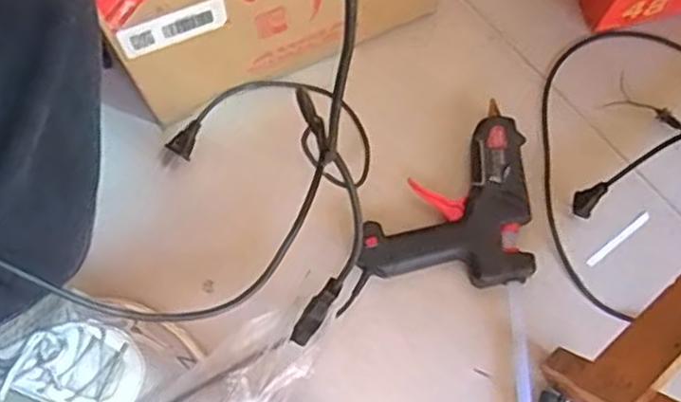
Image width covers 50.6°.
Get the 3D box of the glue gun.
[{"bbox_3d":[0.094,-0.003,0.680,0.163,0.037,0.181,1,70,1],"label":"glue gun"}]

